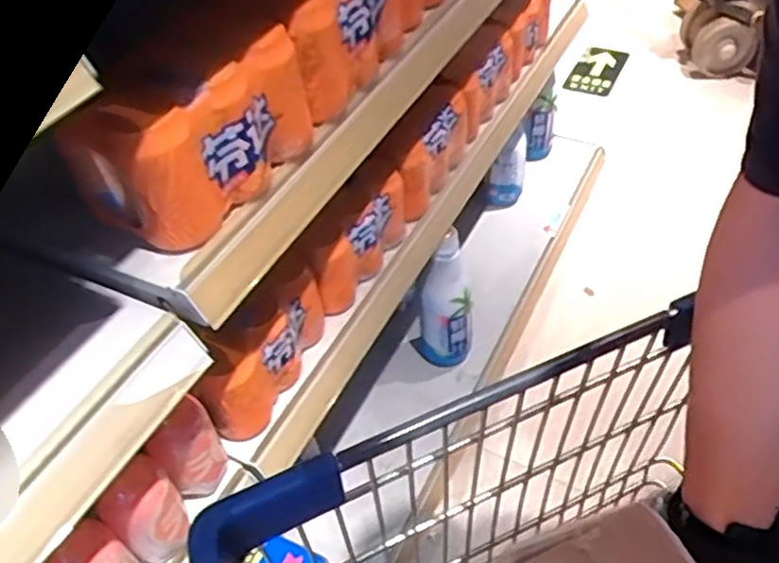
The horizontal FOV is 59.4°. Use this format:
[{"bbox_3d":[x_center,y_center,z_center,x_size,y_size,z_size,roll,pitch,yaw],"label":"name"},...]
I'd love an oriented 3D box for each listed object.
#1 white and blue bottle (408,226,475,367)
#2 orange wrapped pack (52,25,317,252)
[{"bbox_3d":[0.087,0.039,1.151,0.108,0.297,0.085,3,47,7],"label":"white and blue bottle"},{"bbox_3d":[-0.158,-0.128,0.561,0.097,0.125,0.201,27,54,27],"label":"orange wrapped pack"}]

